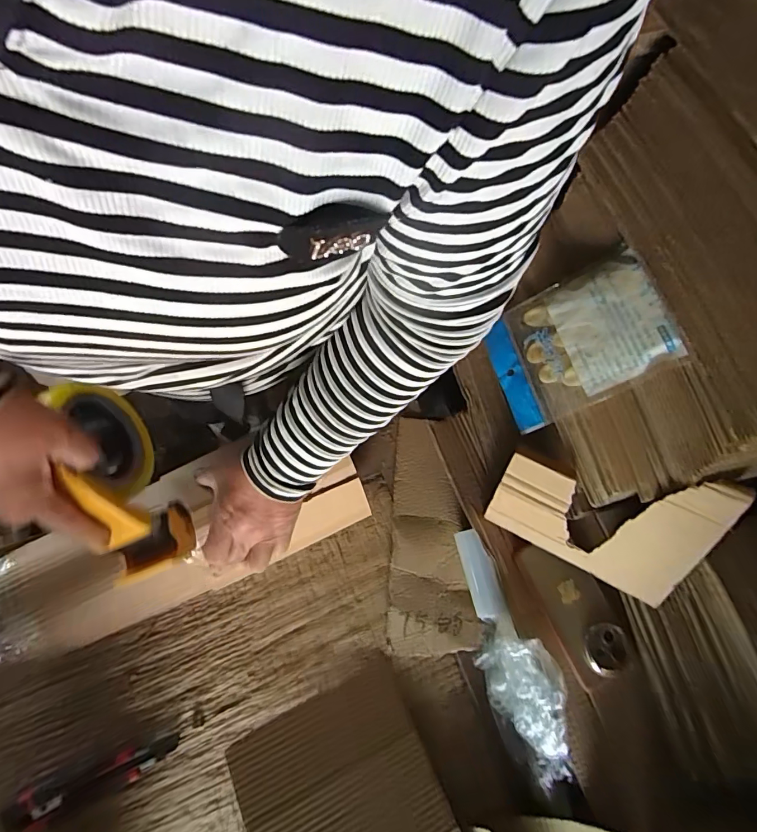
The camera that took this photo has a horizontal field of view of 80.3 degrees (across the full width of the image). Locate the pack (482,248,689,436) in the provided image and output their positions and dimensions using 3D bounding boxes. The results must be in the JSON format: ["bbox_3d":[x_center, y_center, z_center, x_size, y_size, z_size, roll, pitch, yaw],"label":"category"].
[{"bbox_3d":[0.204,-0.077,0.475,0.170,0.020,0.133,-29,69,34],"label":"pack"}]

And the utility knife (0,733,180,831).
[{"bbox_3d":[-0.314,0.403,0.492,0.178,0.013,0.041,-22,76,-6],"label":"utility knife"}]

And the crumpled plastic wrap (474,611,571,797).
[{"bbox_3d":[0.168,0.315,0.504,0.070,0.074,0.175,-21,75,-6],"label":"crumpled plastic wrap"}]

